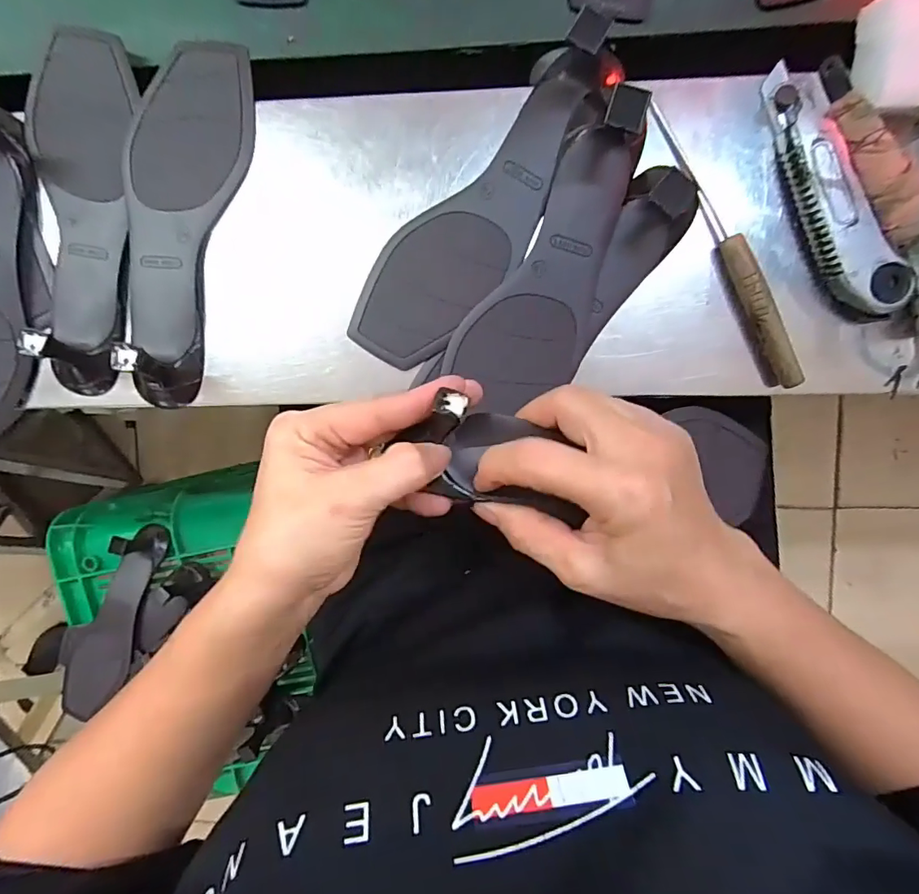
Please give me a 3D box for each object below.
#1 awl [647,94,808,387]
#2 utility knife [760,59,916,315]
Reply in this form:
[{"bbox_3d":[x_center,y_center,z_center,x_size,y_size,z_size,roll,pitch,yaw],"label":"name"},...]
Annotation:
[{"bbox_3d":[0.170,-0.129,0.318,0.013,0.018,0.196,-24,93,6],"label":"awl"},{"bbox_3d":[0.234,-0.162,0.316,0.039,0.027,0.162,-22,93,6],"label":"utility knife"}]

